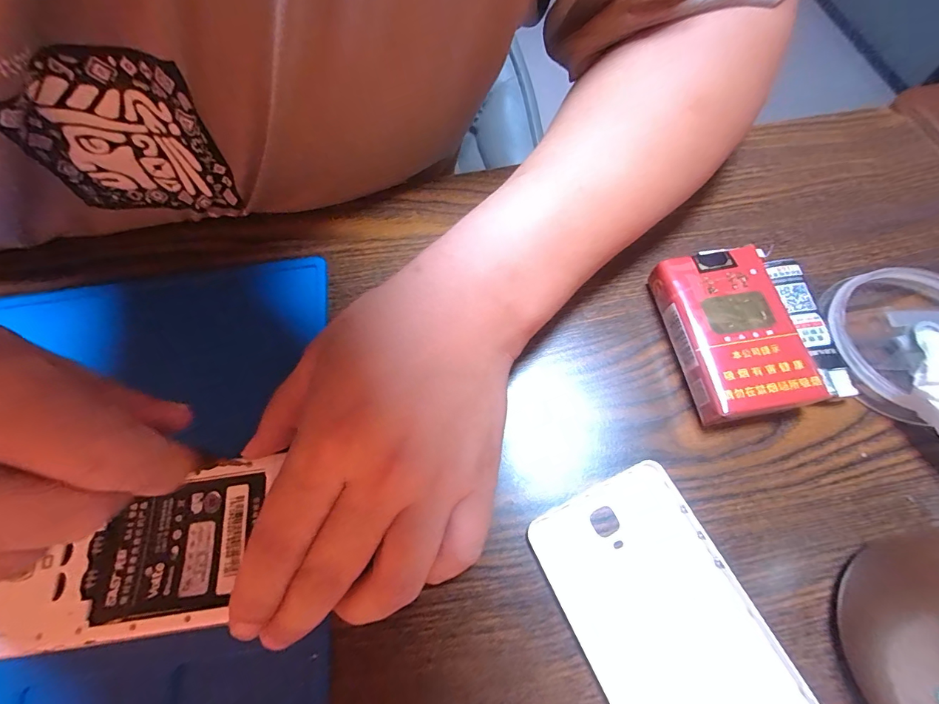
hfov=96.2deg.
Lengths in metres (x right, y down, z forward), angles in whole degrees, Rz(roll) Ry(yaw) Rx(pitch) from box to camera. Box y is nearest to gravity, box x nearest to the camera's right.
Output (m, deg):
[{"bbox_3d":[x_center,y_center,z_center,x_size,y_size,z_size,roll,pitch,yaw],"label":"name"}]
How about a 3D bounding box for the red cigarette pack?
[{"bbox_3d":[0.133,-0.010,0.218,0.051,0.025,0.087,-10,66,-2],"label":"red cigarette pack"}]

